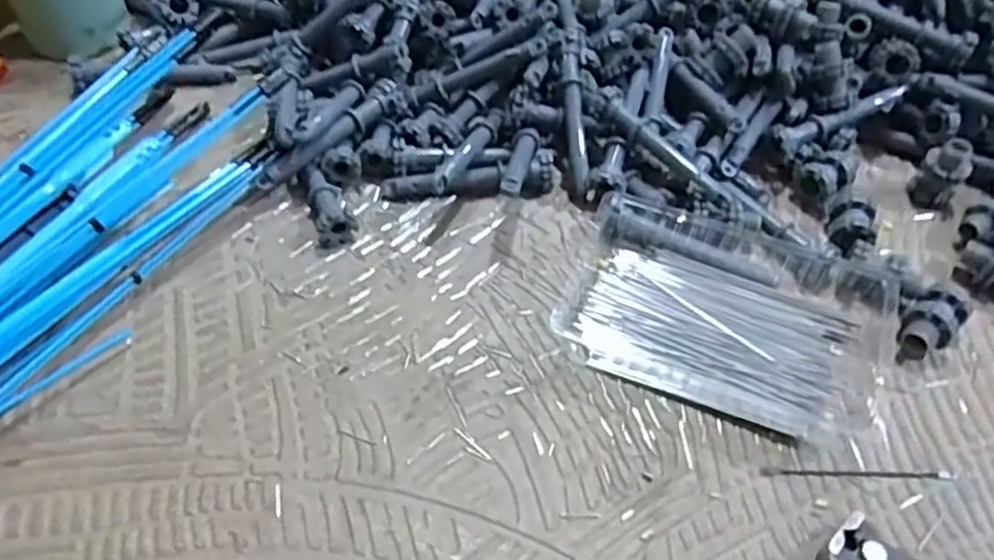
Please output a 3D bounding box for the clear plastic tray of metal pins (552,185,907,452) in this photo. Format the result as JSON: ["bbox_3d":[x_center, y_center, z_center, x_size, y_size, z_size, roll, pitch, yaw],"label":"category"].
[{"bbox_3d":[0.114,0.015,0.364,0.152,0.029,0.103,19,54,12],"label":"clear plastic tray of metal pins"}]

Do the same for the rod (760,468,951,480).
[{"bbox_3d":[0.158,0.085,0.321,0.083,0.004,0.004,1,53,-1],"label":"rod"}]

